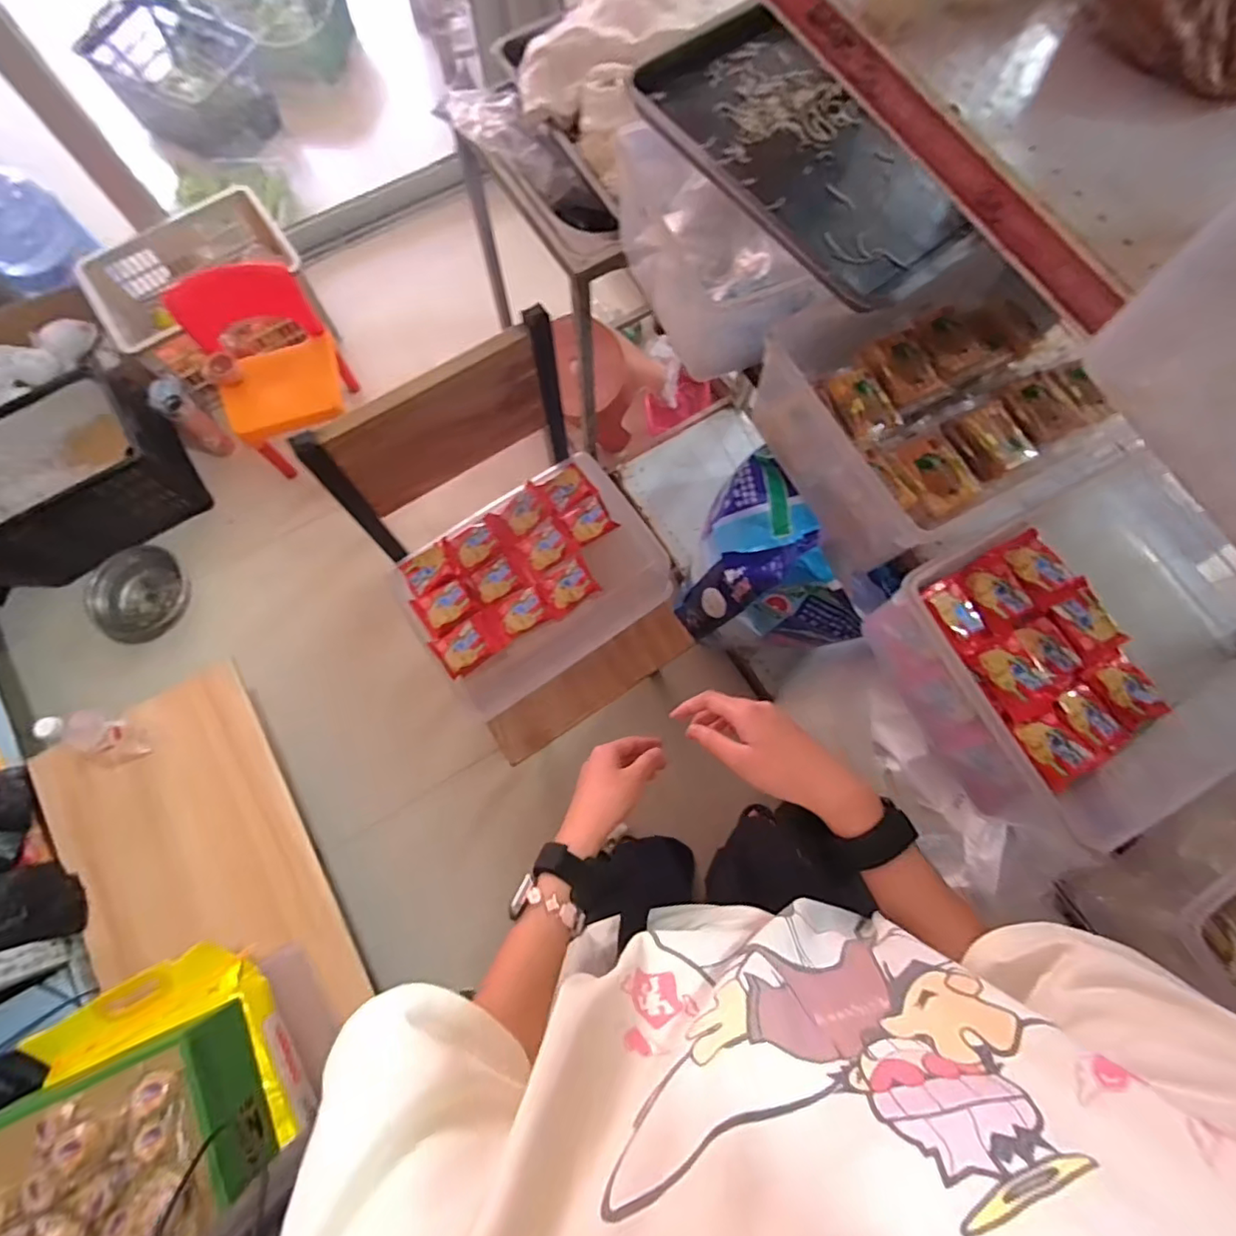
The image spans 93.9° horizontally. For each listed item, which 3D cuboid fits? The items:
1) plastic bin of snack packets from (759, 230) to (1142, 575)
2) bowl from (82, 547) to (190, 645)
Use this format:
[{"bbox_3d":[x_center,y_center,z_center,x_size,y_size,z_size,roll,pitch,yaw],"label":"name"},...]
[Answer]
[{"bbox_3d":[0.376,-0.257,0.690,0.364,0.147,0.285,-26,77,-8],"label":"plastic bin of snack packets"},{"bbox_3d":[-1.150,-0.056,1.386,0.202,0.077,0.186,0,75,-1],"label":"bowl"}]

